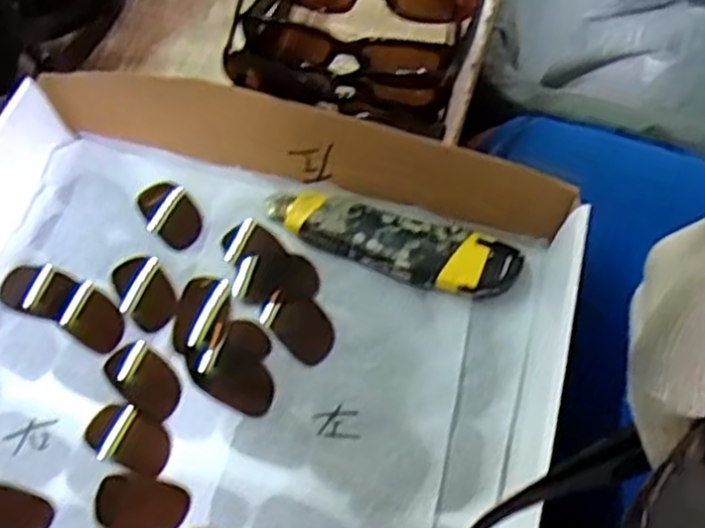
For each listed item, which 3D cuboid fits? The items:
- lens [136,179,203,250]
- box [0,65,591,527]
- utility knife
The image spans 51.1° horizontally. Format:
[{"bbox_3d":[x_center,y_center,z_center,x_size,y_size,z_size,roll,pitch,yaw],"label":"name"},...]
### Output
[{"bbox_3d":[-0.115,-0.031,0.469,0.034,0.007,0.050,-28,68,-18],"label":"lens"},{"bbox_3d":[-0.085,0.074,0.400,0.373,0.066,0.356,12,65,5],"label":"box"},{"bbox_3d":[0.022,-0.015,0.444,0.153,0.017,0.038,17,66,8],"label":"utility knife"}]

